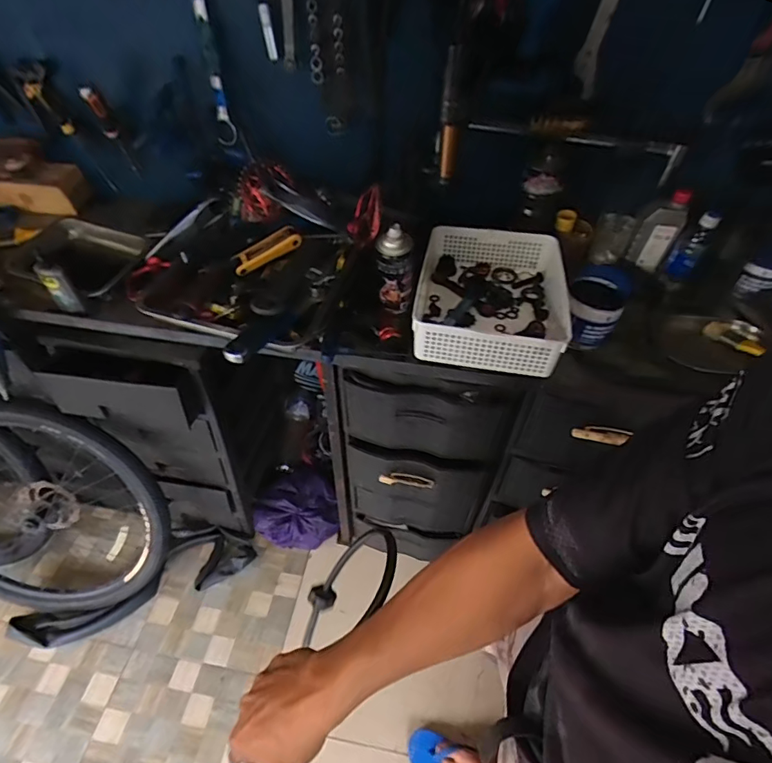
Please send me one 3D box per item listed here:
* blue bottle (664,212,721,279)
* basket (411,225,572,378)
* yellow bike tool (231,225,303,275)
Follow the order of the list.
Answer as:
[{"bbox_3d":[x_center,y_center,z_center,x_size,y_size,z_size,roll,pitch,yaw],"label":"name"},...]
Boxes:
[{"bbox_3d":[0.585,-0.259,0.907,0.046,0.134,0.040,20,51,15],"label":"blue bottle"},{"bbox_3d":[0.190,-0.155,0.856,0.256,0.082,0.324,9,49,5],"label":"basket"},{"bbox_3d":[-0.215,-0.237,0.849,0.127,0.027,0.038,-33,55,-11],"label":"yellow bike tool"}]

